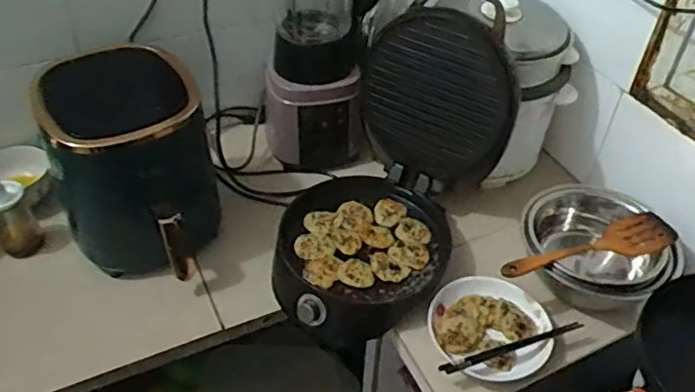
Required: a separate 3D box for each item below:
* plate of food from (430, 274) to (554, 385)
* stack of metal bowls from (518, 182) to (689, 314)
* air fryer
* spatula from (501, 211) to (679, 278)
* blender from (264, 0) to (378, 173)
[{"bbox_3d":[0.223,0.199,0.963,0.169,0.032,0.176,1,43,-1],"label":"plate of food"},{"bbox_3d":[0.407,0.101,1.029,0.237,0.127,0.212,14,45,13],"label":"stack of metal bowls"},{"bbox_3d":[-0.344,-0.062,1.022,0.274,0.290,0.365,-18,47,-20],"label":"air fryer"},{"bbox_3d":[0.380,0.074,0.988,0.293,0.038,0.072,-8,44,-10],"label":"spatula"},{"bbox_3d":[-0.052,-0.319,1.182,0.215,0.465,0.259,6,44,5],"label":"blender"}]

